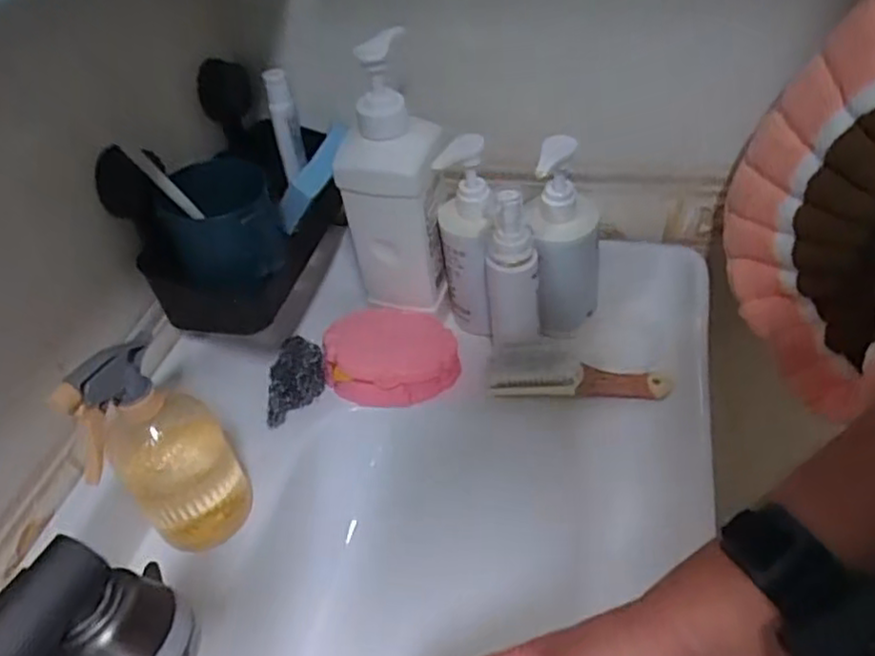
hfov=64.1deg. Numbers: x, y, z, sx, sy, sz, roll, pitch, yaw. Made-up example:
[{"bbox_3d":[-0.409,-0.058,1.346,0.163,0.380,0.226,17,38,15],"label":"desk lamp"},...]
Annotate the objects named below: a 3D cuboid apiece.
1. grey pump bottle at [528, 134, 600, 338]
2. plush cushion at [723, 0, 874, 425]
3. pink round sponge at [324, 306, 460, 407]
[{"bbox_3d":[0.113,-0.081,0.614,0.061,0.179,0.057,2,44,11],"label":"grey pump bottle"},{"bbox_3d":[0.325,-0.089,0.535,0.056,0.352,0.206,-21,44,-13],"label":"plush cushion"},{"bbox_3d":[-0.044,0.024,0.657,0.120,0.066,0.076,-15,43,-7],"label":"pink round sponge"}]

